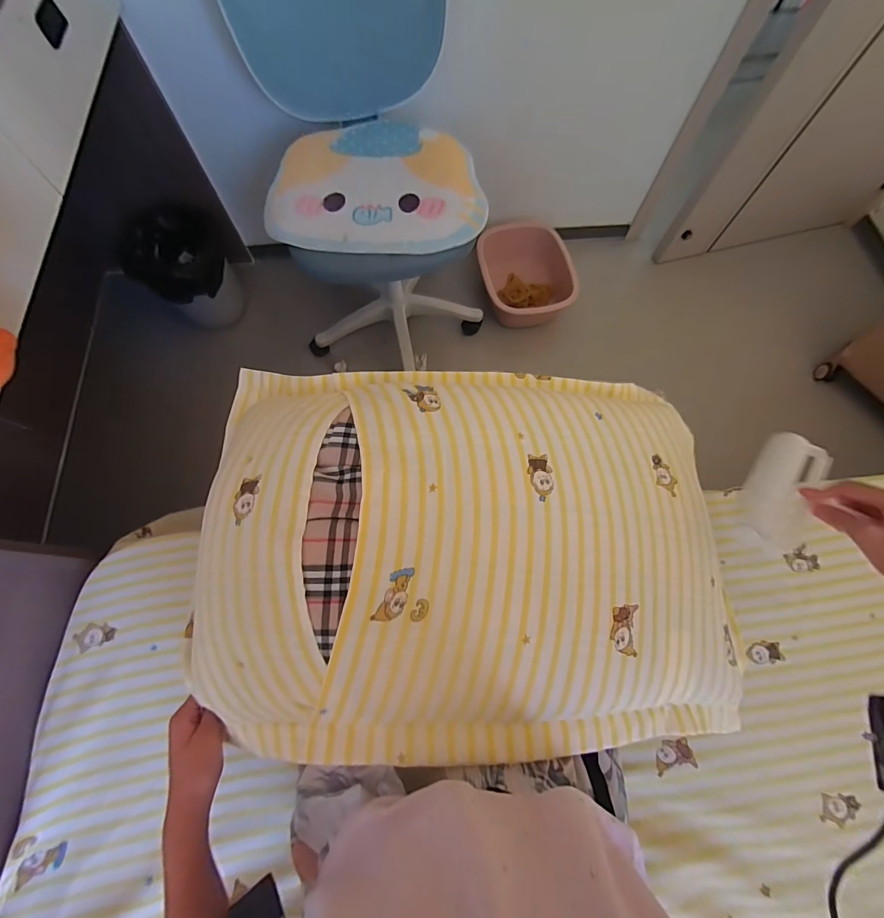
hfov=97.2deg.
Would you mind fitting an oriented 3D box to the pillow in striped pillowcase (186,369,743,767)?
[{"bbox_3d":[0.037,0.082,0.446,0.594,0.104,0.425,0,71,-1],"label":"pillow in striped pillowcase"}]

